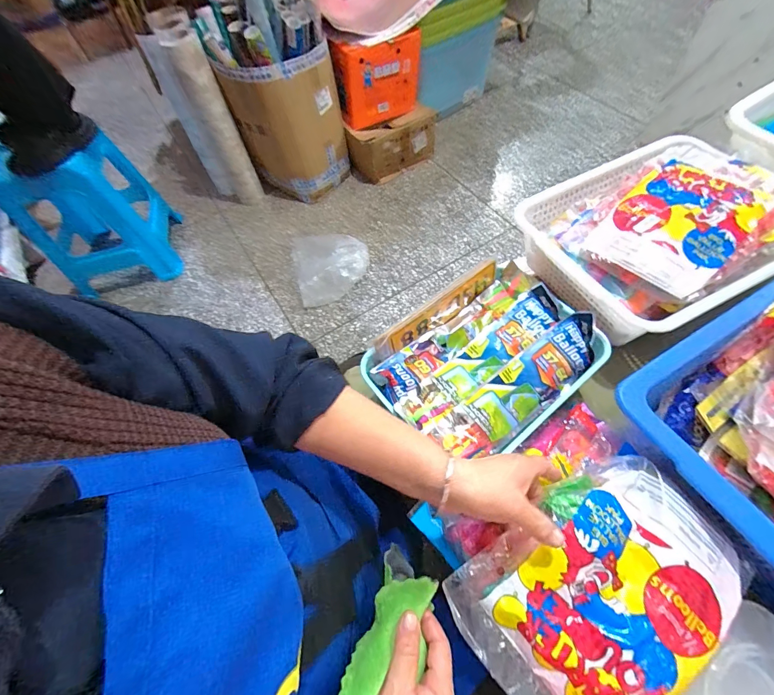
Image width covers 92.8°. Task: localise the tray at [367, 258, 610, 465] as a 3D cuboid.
[{"bbox_3d":[0.129,0.017,0.487,0.277,0.067,0.196,-35,64,-15],"label":"tray"}]

